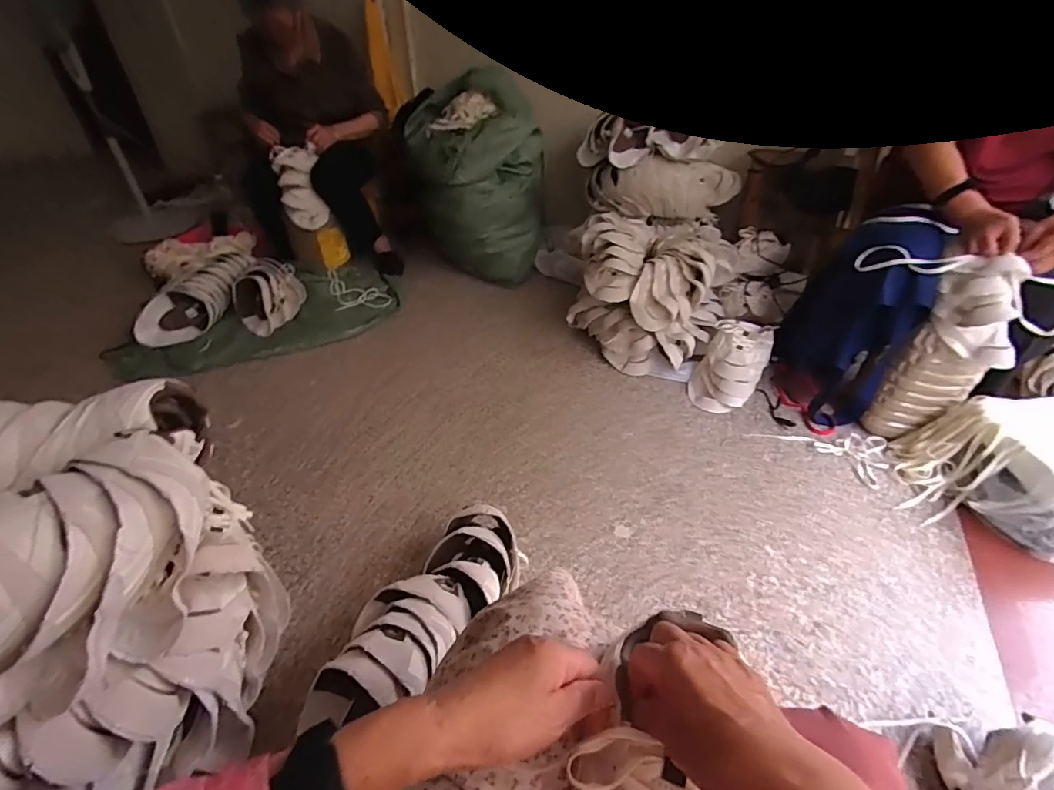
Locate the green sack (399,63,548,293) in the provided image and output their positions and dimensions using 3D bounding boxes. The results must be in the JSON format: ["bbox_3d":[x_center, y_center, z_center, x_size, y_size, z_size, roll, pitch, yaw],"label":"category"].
[{"bbox_3d":[-0.180,-0.740,1.737,0.472,0.569,0.413,2,39,4],"label":"green sack"}]

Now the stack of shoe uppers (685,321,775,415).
[{"bbox_3d":[0.537,-0.080,1.300,0.158,0.156,0.221,25,47,25],"label":"stack of shoe uppers"}]

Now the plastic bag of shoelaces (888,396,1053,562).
[{"bbox_3d":[1.091,0.157,1.026,0.516,0.164,0.370,-9,42,-11],"label":"plastic bag of shoelaces"}]

